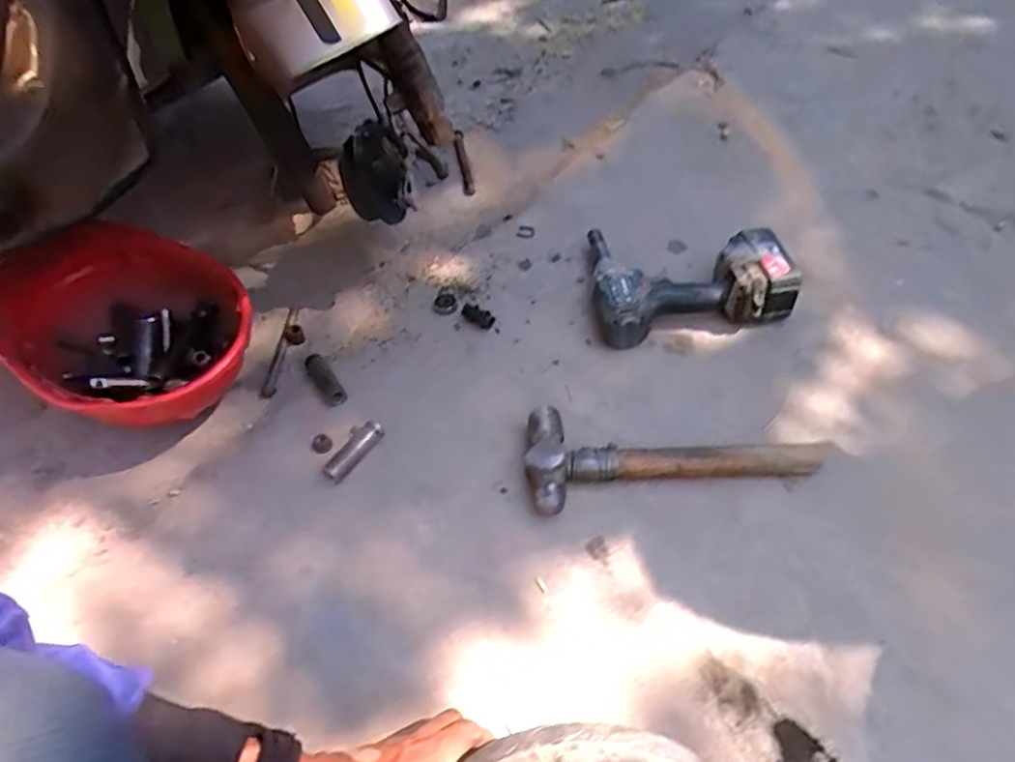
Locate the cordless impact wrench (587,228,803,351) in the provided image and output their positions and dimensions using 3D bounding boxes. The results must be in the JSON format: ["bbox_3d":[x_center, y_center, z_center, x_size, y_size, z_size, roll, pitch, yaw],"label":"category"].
[{"bbox_3d":[0.224,-0.152,0.829,0.240,0.071,0.200,-10,51,-3],"label":"cordless impact wrench"}]

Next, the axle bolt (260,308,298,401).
[{"bbox_3d":[-0.289,-0.040,0.803,0.020,0.014,0.141,1,52,6],"label":"axle bolt"}]

